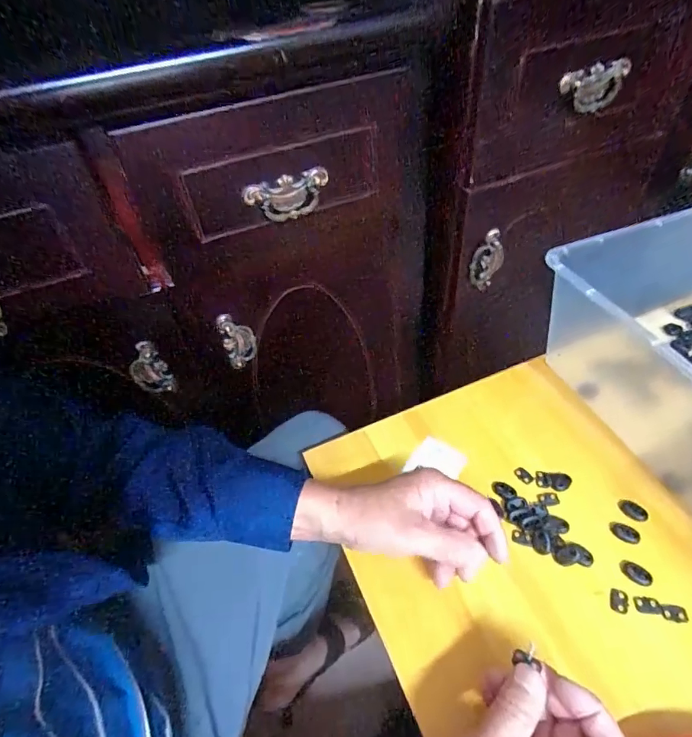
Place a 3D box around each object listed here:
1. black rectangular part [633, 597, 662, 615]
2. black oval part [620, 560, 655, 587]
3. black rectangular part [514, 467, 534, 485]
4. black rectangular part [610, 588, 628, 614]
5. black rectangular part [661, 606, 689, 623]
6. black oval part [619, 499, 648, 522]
[{"bbox_3d":[0.245,0.192,0.358,0.019,0.004,0.011,6,48,11],"label":"black rectangular part"},{"bbox_3d":[0.245,0.173,0.372,0.024,0.005,0.015,24,53,26],"label":"black oval part"},{"bbox_3d":[0.180,0.108,0.446,0.012,0.004,0.019,-34,52,-24],"label":"black rectangular part"},{"bbox_3d":[0.224,0.190,0.361,0.013,0.004,0.017,12,49,16],"label":"black rectangular part"},{"bbox_3d":[0.262,0.195,0.351,0.017,0.004,0.012,6,48,11],"label":"black rectangular part"},{"bbox_3d":[0.267,0.132,0.409,0.024,0.004,0.017,28,55,28],"label":"black oval part"}]

